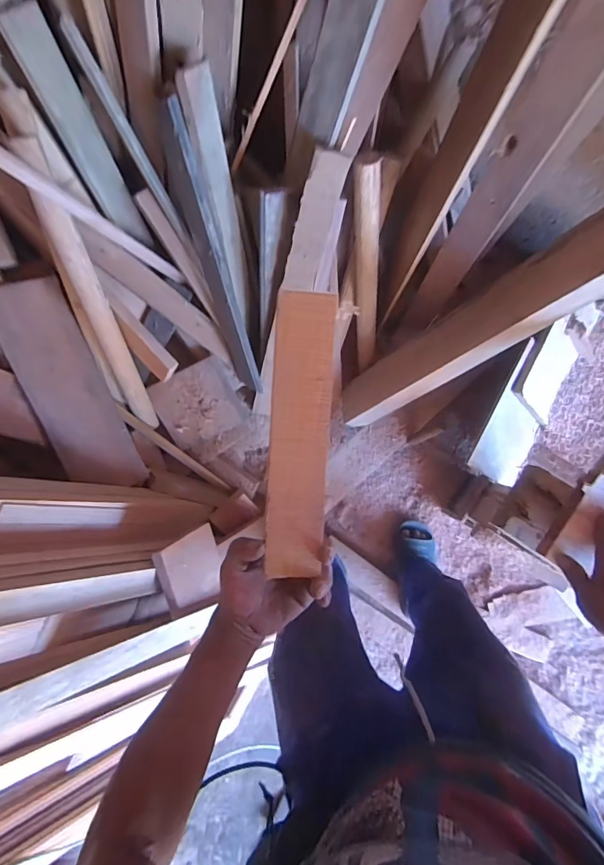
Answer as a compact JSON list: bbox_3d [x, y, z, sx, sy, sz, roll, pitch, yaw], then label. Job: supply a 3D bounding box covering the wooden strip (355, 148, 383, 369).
[{"bbox_3d":[0.145,-0.333,0.965,0.056,0.529,0.053,-9,55,1],"label":"wooden strip"}]

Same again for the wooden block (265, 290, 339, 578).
[{"bbox_3d":[-0.001,0.000,0.435,0.059,0.015,0.279,3,90,1],"label":"wooden block"}]

